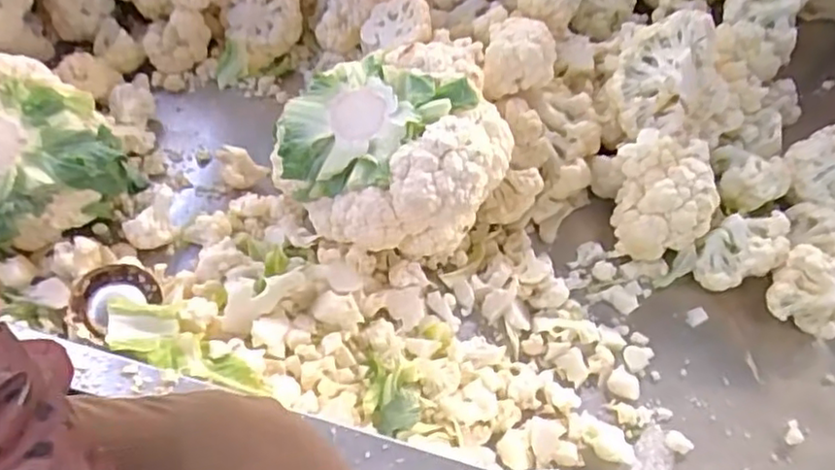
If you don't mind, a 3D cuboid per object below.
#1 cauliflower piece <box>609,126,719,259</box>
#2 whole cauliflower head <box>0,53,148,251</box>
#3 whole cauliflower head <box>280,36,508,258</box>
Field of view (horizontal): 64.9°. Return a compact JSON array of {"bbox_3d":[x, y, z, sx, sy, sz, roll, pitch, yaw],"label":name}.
[{"bbox_3d":[0.223,-0.036,0.599,0.089,0.077,0.096,1,60,-2],"label":"cauliflower piece"},{"bbox_3d":[-0.334,-0.068,0.545,0.146,0.095,0.138,1,60,-2],"label":"whole cauliflower head"},{"bbox_3d":[-0.017,-0.075,0.557,0.172,0.120,0.163,2,56,-2],"label":"whole cauliflower head"}]

